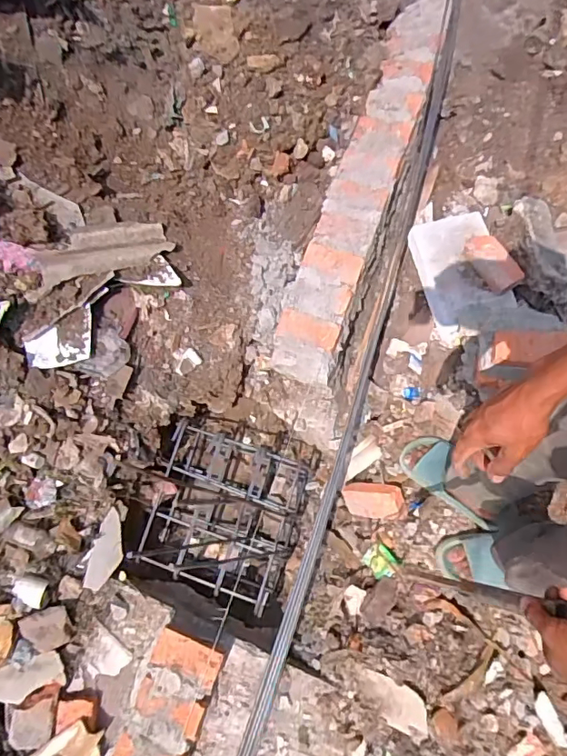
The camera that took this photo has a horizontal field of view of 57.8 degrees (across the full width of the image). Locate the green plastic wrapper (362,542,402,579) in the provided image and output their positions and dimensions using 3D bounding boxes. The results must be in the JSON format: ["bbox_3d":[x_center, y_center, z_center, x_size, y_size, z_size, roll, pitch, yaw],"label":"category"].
[{"bbox_3d":[0.239,0.456,1.268,0.078,0.013,0.086,-51,43,11],"label":"green plastic wrapper"}]

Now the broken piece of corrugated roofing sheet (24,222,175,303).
[{"bbox_3d":[-0.465,-0.316,1.277,0.362,0.026,0.127,-24,94,-24],"label":"broken piece of corrugated roofing sheet"}]

